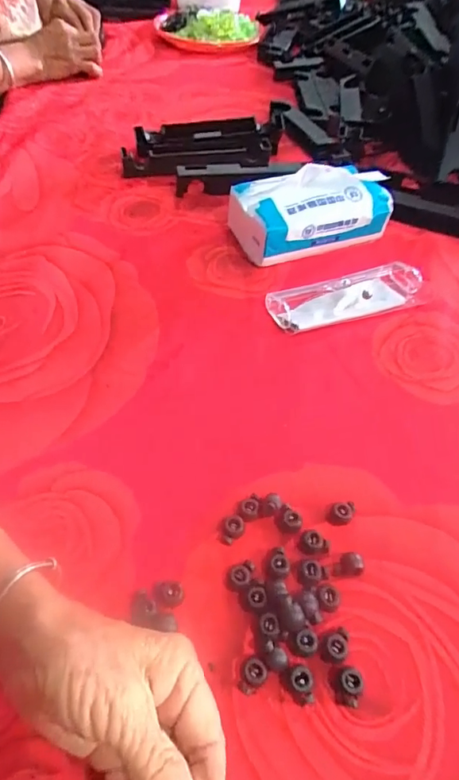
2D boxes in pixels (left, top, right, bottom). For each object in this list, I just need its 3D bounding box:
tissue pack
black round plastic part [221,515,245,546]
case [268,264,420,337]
[{"bbox_3d":[0.083,-0.202,0.503,0.176,0.079,0.086,-16,55,-15],"label":"tissue pack"},{"bbox_3d":[0.002,0.095,0.308,0.014,0.010,0.017,10,52,5],"label":"black round plastic part"},{"bbox_3d":[0.117,-0.095,0.455,0.155,0.020,0.051,-17,55,-15],"label":"case"}]

